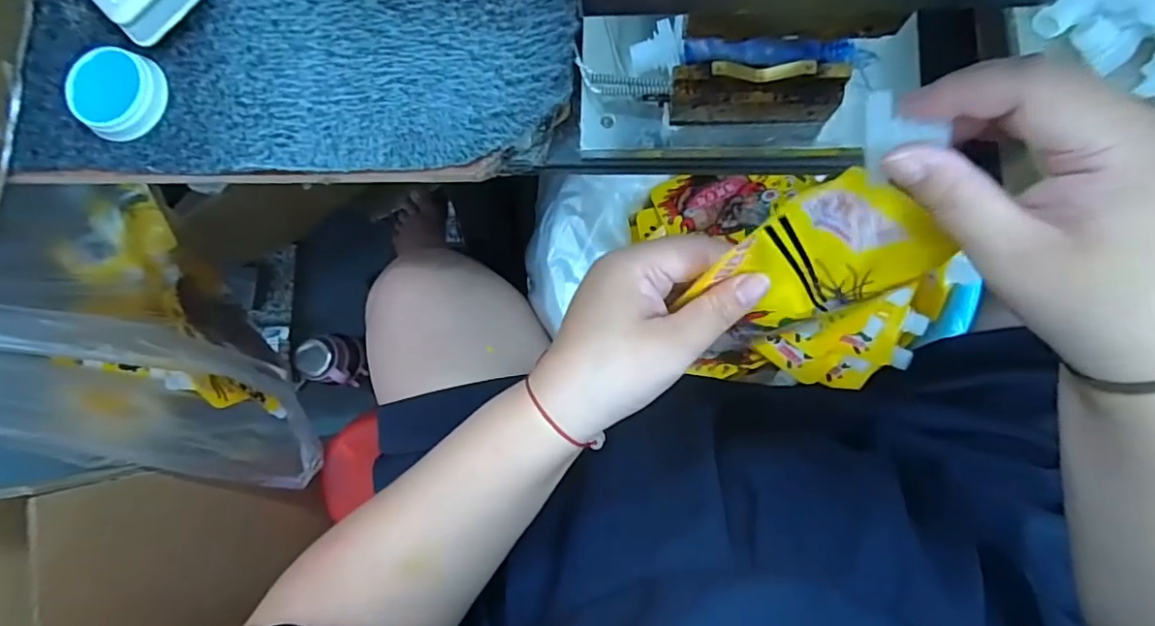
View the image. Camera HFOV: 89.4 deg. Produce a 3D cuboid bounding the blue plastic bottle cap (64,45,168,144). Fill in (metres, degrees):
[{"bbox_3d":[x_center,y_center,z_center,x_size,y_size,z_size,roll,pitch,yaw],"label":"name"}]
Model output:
[{"bbox_3d":[-0.324,-0.154,0.407,0.059,0.022,0.060,-1,83,5],"label":"blue plastic bottle cap"}]

